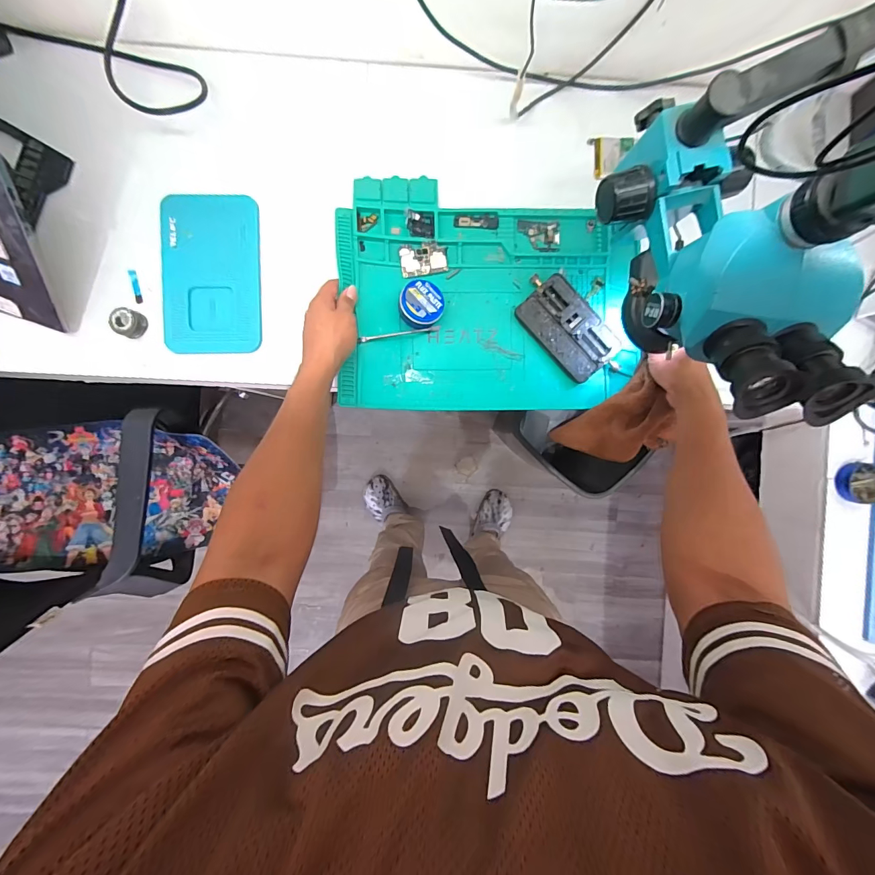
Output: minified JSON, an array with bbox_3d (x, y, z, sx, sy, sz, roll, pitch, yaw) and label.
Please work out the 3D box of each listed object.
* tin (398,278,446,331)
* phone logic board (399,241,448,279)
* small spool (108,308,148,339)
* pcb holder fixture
[{"bbox_3d":[-0.022,-0.195,0.551,0.062,0.034,0.066,0,90,-2],"label":"tin"},{"bbox_3d":[-0.020,-0.265,0.561,0.070,0.004,0.045,-9,101,-7],"label":"phone logic board"},{"bbox_3d":[-0.444,-0.165,0.549,0.035,0.035,0.038,23,89,-2],"label":"small spool"},{"bbox_3d":[0.193,-0.161,0.563,0.088,0.030,0.166,-40,92,-2],"label":"pcb holder fixture"}]

